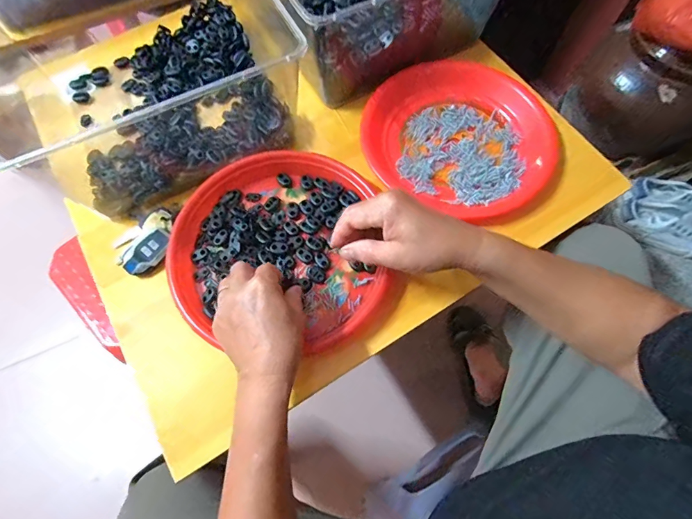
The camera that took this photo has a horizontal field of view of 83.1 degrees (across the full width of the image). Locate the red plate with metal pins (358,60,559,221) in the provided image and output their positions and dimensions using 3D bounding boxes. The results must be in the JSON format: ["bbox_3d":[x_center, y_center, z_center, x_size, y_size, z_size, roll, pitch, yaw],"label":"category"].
[{"bbox_3d":[0.144,-0.158,0.481,0.218,0.033,0.213,0,68,1],"label":"red plate with metal pins"}]

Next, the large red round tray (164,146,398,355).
[{"bbox_3d":[-0.070,-0.013,0.434,0.232,0.027,0.238,0,68,1],"label":"large red round tray"}]

